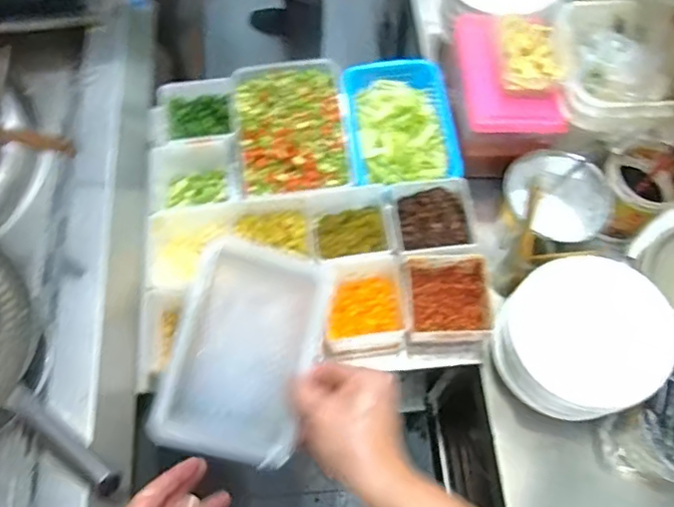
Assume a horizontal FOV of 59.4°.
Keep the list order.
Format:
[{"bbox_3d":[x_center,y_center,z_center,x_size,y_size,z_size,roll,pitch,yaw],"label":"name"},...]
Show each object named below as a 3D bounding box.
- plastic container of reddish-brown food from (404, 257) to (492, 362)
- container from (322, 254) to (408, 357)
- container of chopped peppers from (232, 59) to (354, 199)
[{"bbox_3d":[0.153,0.081,0.849,0.119,0.095,0.131,1,66,0],"label":"plastic container of reddish-brown food"},{"bbox_3d":[0.039,0.067,0.843,0.119,0.078,0.132,-6,66,-3],"label":"container"},{"bbox_3d":[-0.073,-0.197,0.950,0.173,0.061,0.240,-5,66,-3],"label":"container of chopped peppers"}]

